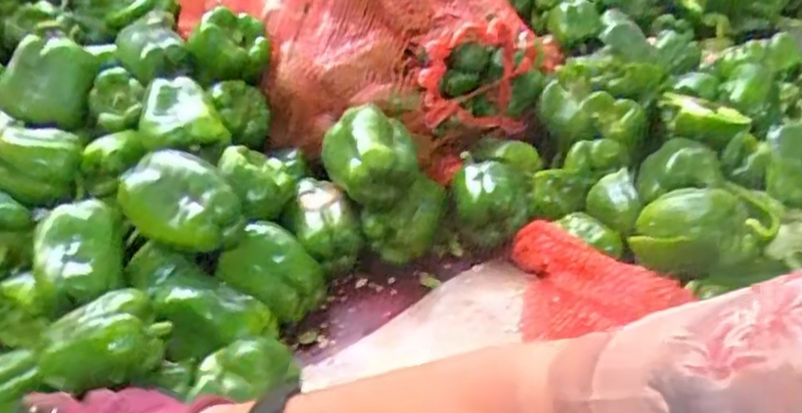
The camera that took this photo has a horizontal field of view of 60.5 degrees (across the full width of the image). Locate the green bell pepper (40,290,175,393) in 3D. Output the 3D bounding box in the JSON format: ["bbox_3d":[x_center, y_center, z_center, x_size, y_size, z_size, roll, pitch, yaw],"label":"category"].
[{"bbox_3d":[-0.253,0.111,0.581,0.099,0.054,0.052,-8,33,-7],"label":"green bell pepper"}]

